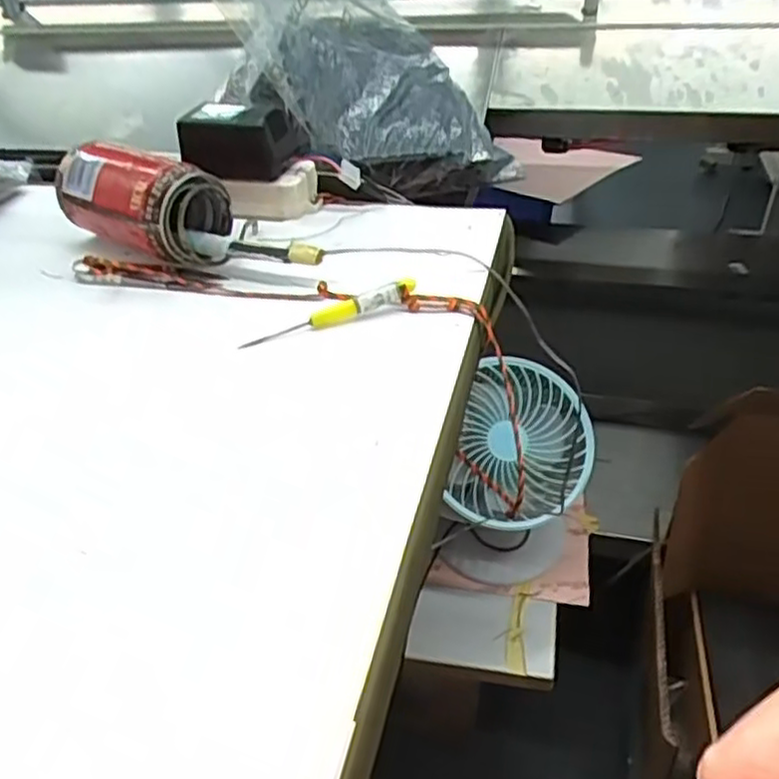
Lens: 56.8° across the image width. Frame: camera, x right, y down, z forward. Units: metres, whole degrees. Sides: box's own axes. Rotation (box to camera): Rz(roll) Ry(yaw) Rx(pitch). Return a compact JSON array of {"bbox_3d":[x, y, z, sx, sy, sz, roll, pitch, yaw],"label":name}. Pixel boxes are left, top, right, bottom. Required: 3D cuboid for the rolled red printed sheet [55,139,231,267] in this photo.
[{"bbox_3d":[-0.167,-0.124,0.488,0.119,0.067,0.059,20,42,29],"label":"rolled red printed sheet"}]

